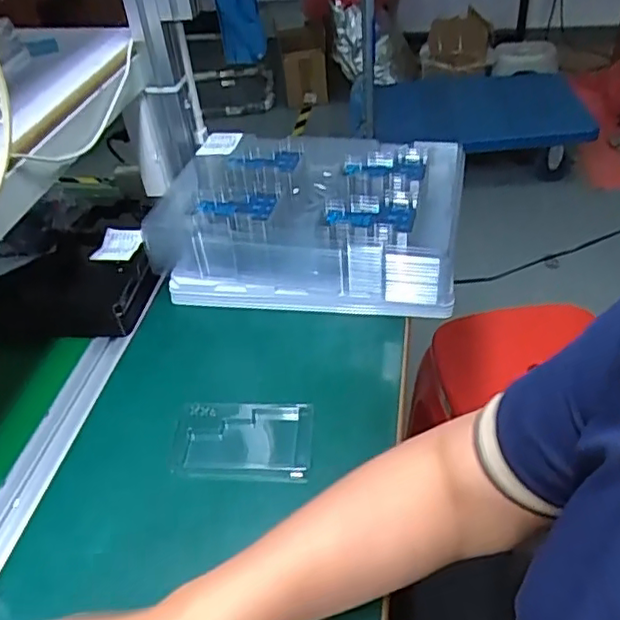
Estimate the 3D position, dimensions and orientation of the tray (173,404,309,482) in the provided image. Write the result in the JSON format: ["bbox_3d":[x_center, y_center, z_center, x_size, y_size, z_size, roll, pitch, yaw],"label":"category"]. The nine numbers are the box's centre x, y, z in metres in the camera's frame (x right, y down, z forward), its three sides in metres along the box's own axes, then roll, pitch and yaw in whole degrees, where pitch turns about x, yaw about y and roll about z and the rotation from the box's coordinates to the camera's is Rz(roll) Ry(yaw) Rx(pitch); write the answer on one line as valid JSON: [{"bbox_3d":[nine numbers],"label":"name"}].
[{"bbox_3d":[-0.061,0.118,0.551,0.123,0.020,0.078,-1,41,5],"label":"tray"}]

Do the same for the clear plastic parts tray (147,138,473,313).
[{"bbox_3d":[-0.002,-0.099,0.725,0.340,0.125,0.211,4,41,11],"label":"clear plastic parts tray"}]

